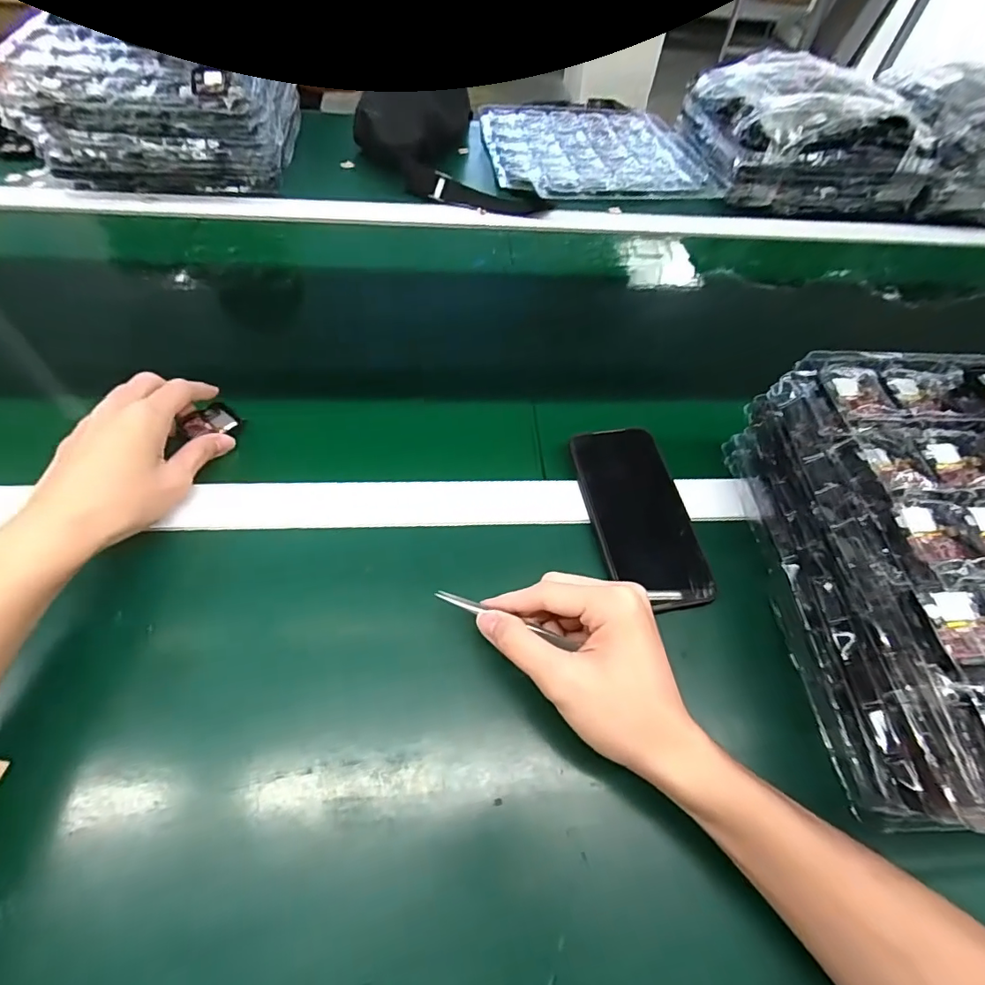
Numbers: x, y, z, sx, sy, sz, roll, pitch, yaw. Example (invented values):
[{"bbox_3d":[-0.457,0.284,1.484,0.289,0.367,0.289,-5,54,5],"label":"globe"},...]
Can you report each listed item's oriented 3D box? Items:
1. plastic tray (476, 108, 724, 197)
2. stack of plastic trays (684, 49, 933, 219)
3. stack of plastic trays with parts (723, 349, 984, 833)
[{"bbox_3d":[0.151,-0.521,0.751,0.317,0.030,0.303,-4,57,-7],"label":"plastic tray"},{"bbox_3d":[0.467,-0.555,0.767,0.300,0.114,0.265,-1,56,-5],"label":"stack of plastic trays"},{"bbox_3d":[0.335,0.046,0.328,0.269,0.122,0.295,-3,56,-6],"label":"stack of plastic trays with parts"}]

